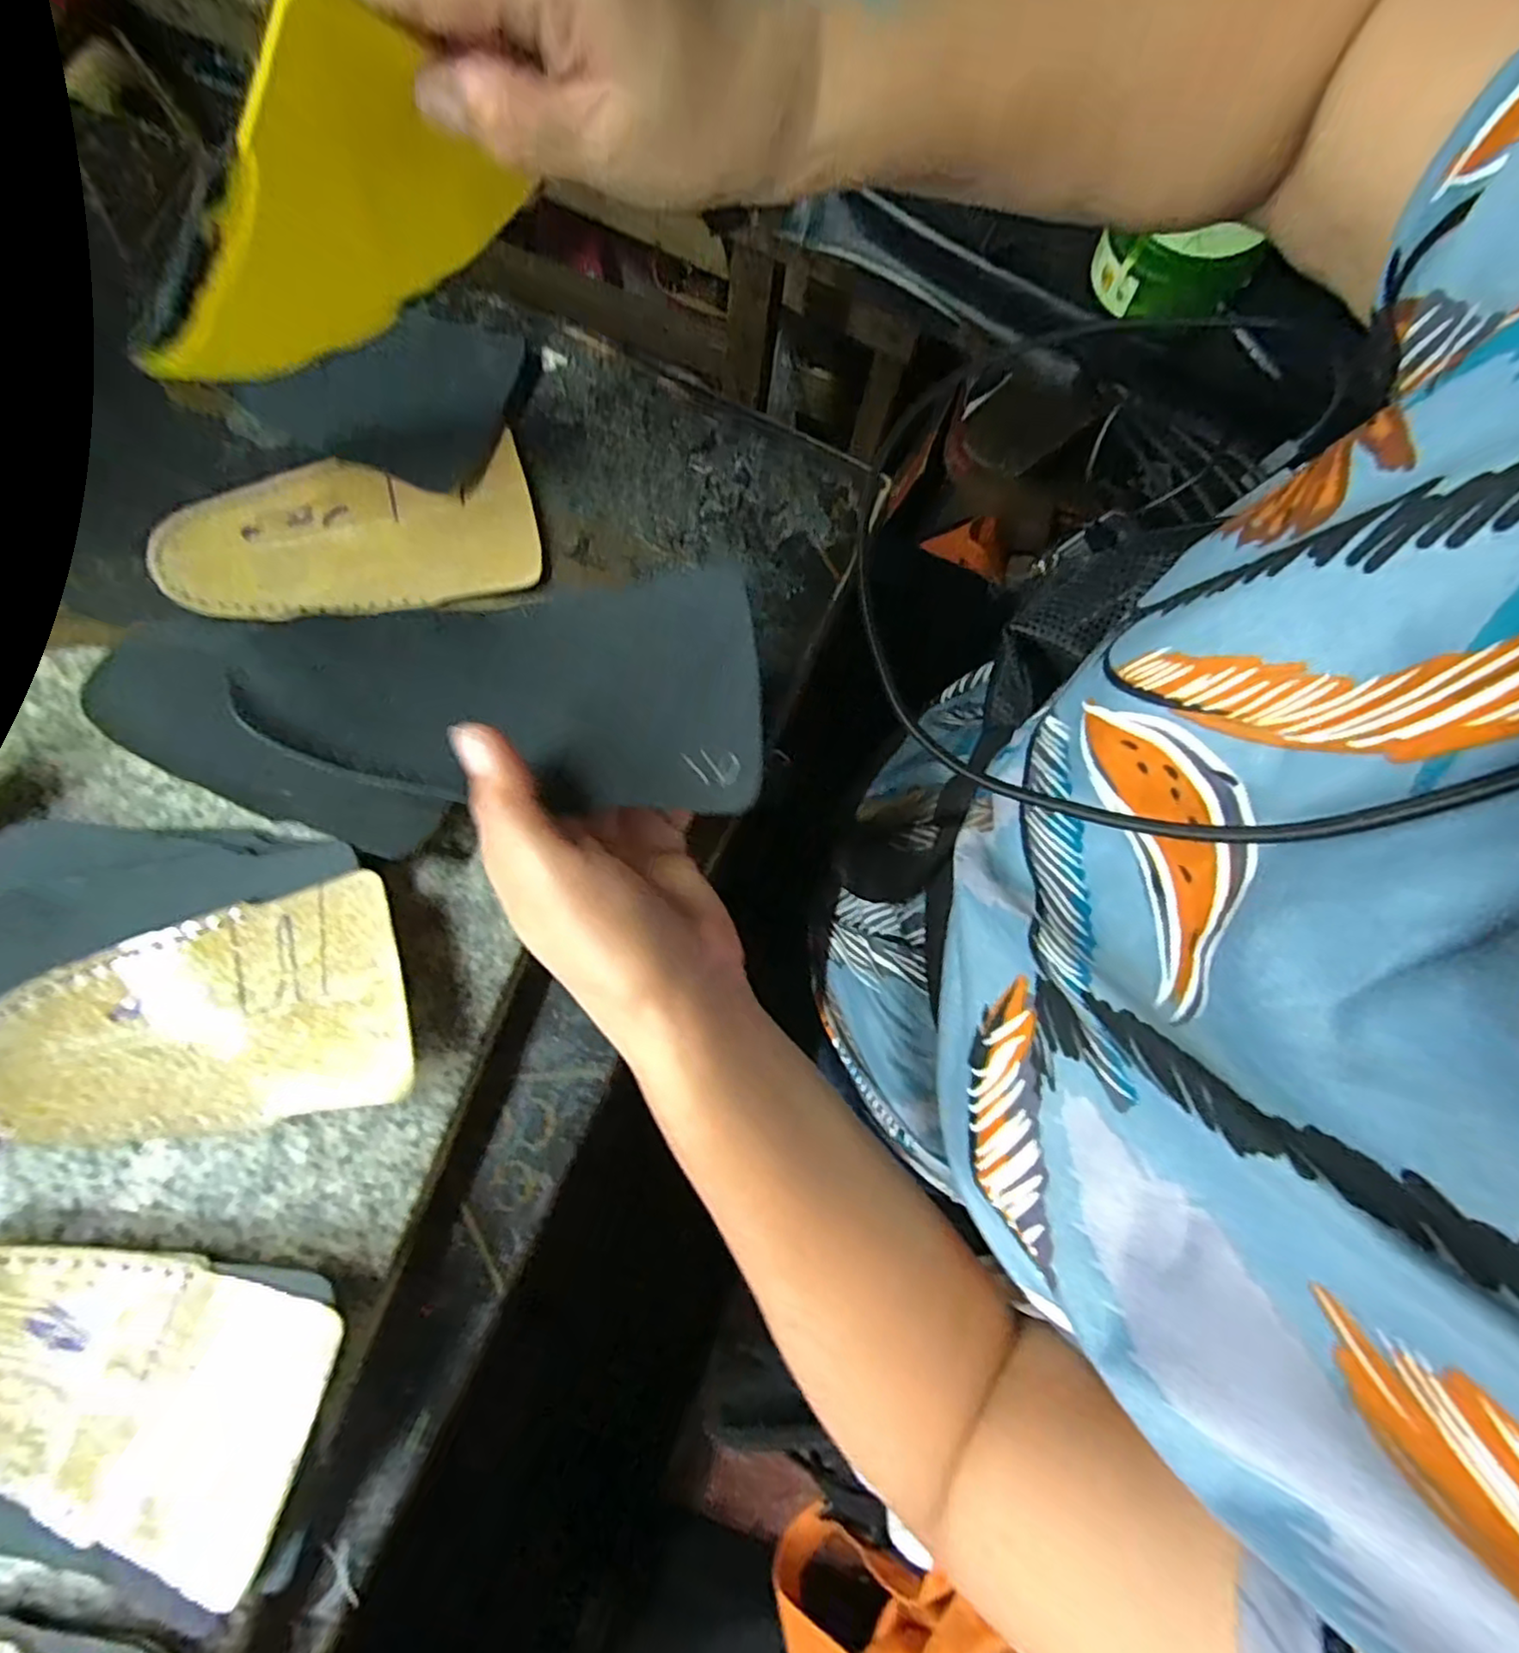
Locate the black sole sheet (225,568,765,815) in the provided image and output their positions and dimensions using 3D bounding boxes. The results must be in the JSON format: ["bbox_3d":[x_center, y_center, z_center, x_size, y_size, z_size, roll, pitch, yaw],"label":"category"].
[{"bbox_3d":[-0.082,-0.050,0.229,0.162,0.018,0.087,0,73,-7],"label":"black sole sheet"}]

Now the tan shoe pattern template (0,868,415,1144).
[{"bbox_3d":[-0.199,0.071,0.239,0.138,0.022,0.078,-13,81,-6],"label":"tan shoe pattern template"}]

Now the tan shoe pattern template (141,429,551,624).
[{"bbox_3d":[-0.189,-0.136,0.306,0.163,0.008,0.077,-12,81,-6],"label":"tan shoe pattern template"}]

